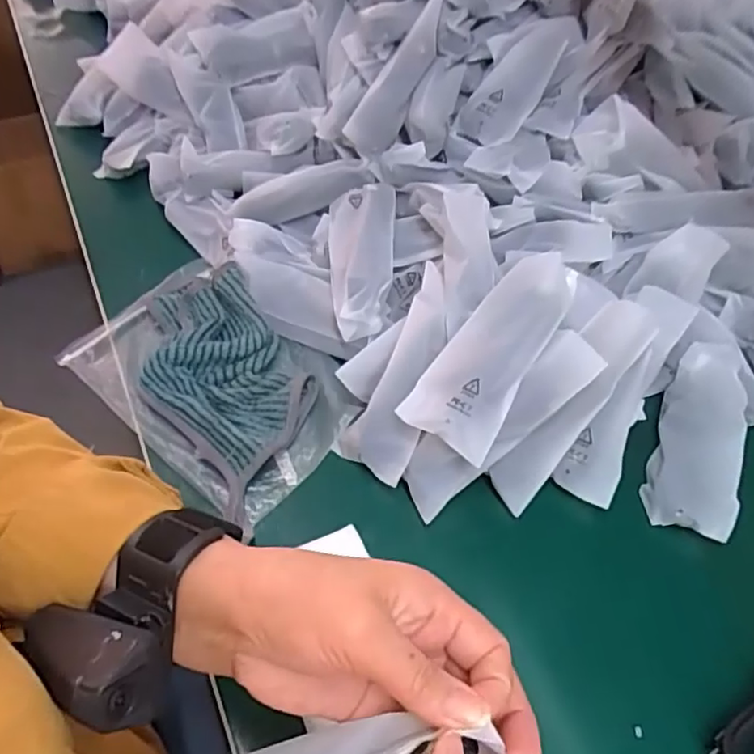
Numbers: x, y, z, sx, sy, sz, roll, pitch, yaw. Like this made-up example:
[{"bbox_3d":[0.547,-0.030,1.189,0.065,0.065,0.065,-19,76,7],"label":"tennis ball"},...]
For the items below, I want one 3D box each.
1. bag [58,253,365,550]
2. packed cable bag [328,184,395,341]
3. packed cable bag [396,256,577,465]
[{"bbox_3d":[-0.123,0.000,0.452,0.206,0.035,0.141,38,60,21],"label":"bag"},{"bbox_3d":[-0.013,-0.096,0.484,0.051,0.036,0.139,2,67,-3],"label":"packed cable bag"},{"bbox_3d":[0.080,-0.021,0.410,0.059,0.019,0.154,31,73,17],"label":"packed cable bag"}]

